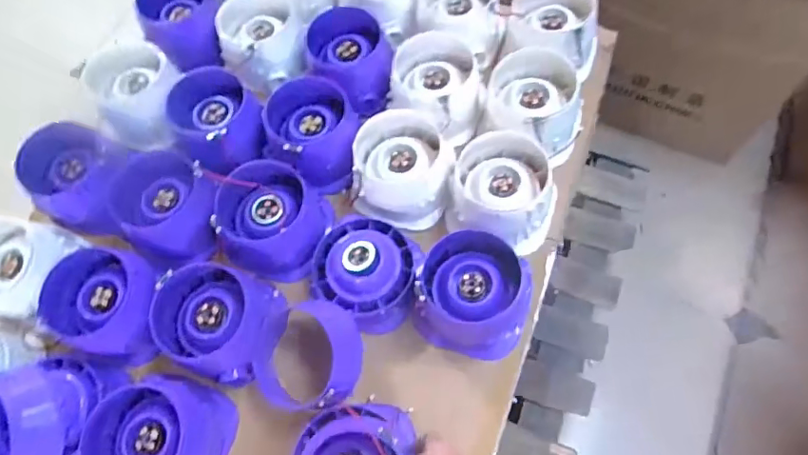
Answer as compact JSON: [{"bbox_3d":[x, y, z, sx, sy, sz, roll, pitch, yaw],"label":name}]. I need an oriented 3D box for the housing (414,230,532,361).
[{"bbox_3d":[0.083,0.079,0.639,0.136,0.085,0.131,-1,67,2],"label":"housing"}]

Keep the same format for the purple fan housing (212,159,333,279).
[{"bbox_3d":[-0.172,-0.010,0.699,0.125,0.091,0.137,-1,67,2],"label":"purple fan housing"}]

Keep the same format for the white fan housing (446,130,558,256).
[{"bbox_3d":[0.131,-0.049,0.695,0.141,0.081,0.133,-1,67,2],"label":"white fan housing"}]

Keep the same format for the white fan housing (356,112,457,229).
[{"bbox_3d":[-0.003,-0.079,0.728,0.136,0.078,0.152,1,67,3],"label":"white fan housing"}]

